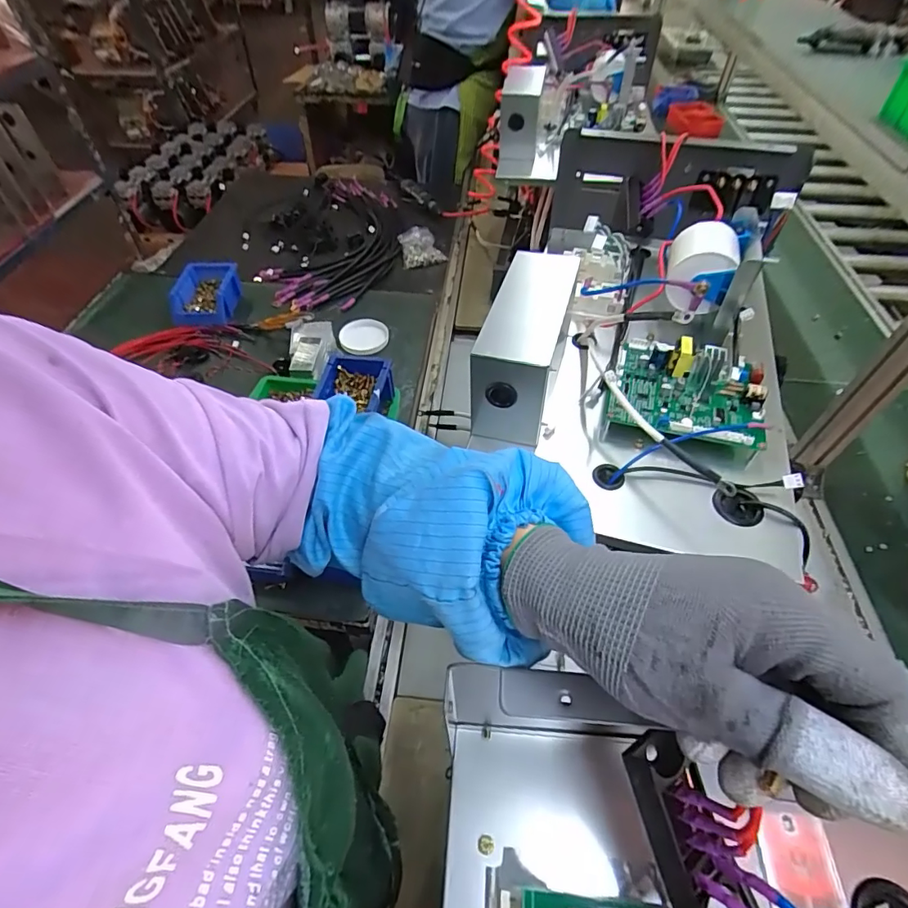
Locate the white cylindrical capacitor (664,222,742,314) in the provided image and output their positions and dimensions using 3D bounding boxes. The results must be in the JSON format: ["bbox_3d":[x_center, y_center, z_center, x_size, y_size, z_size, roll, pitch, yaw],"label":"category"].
[{"bbox_3d":[0.289,-0.223,0.575,0.074,0.067,0.091,21,54,16],"label":"white cylindrical capacitor"}]

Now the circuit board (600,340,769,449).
[{"bbox_3d":[0.244,-0.074,0.505,0.148,0.038,0.134,15,52,11],"label":"circuit board"}]

